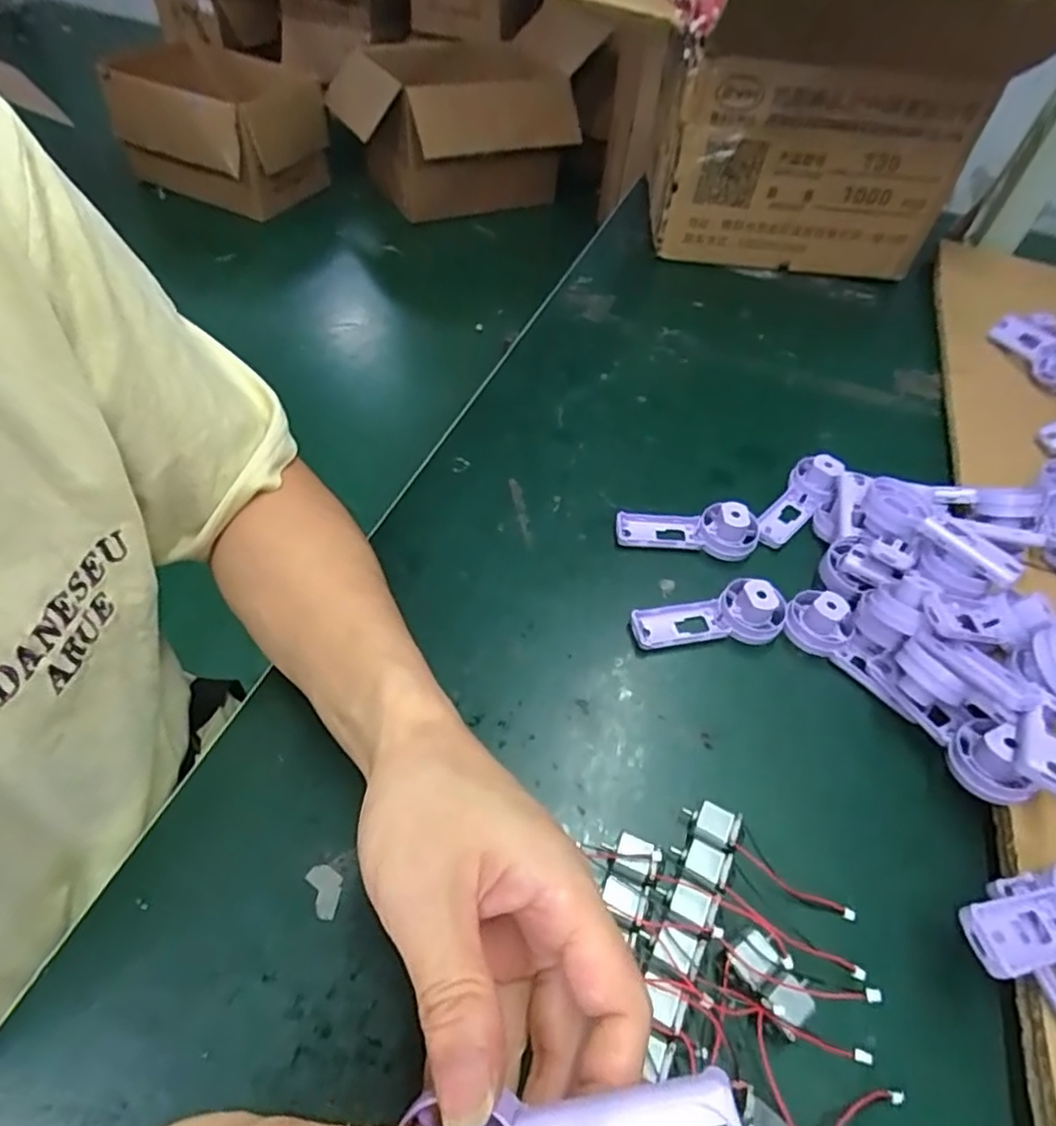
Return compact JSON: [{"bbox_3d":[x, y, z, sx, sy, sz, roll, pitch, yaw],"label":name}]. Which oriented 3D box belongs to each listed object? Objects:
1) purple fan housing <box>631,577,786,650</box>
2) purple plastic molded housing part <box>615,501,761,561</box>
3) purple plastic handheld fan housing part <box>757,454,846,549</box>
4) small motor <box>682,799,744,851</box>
[{"bbox_3d":[0.109,0.028,0.382,0.091,0.029,0.034,0,51,-6],"label":"purple fan housing"},{"bbox_3d":[0.107,-0.025,0.423,0.093,0.029,0.030,10,51,2],"label":"purple plastic molded housing part"},{"bbox_3d":[0.189,-0.042,0.448,0.032,0.023,0.085,34,70,23],"label":"purple plastic handheld fan housing part"},{"bbox_3d":[0.089,0.128,0.308,0.027,0.012,0.019,22,53,12],"label":"small motor"}]

